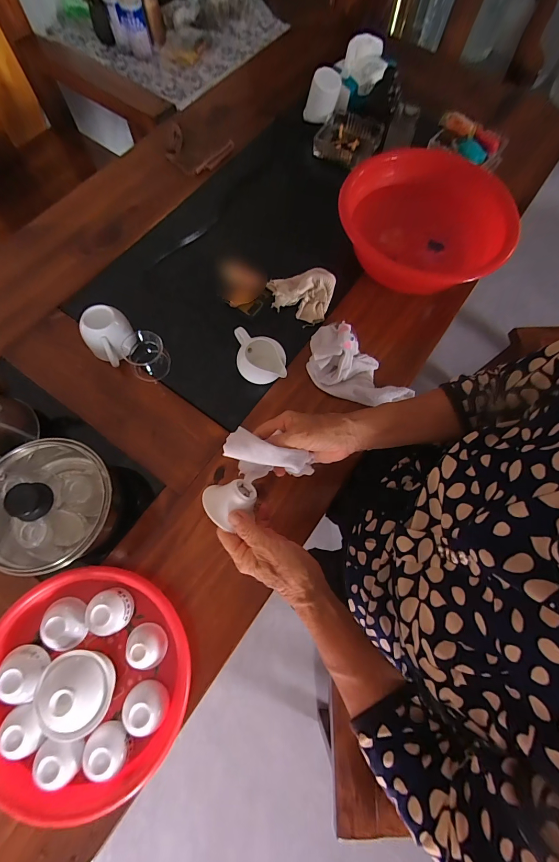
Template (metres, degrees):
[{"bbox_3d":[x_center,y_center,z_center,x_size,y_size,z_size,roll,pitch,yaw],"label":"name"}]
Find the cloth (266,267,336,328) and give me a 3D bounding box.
[{"bbox_3d":[0.037,-0.261,0.616,0.119,0.034,0.116,18,72,4],"label":"cloth"}]

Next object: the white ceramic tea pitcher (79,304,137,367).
[{"bbox_3d":[-0.277,-0.152,0.554,0.073,0.068,0.090,-29,75,-11],"label":"white ceramic tea pitcher"}]

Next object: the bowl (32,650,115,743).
[{"bbox_3d":[-0.240,0.306,0.397,0.078,0.062,0.084,1,71,-2],"label":"bowl"}]

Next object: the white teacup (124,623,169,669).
[{"bbox_3d":[-0.171,0.275,0.432,0.044,0.031,0.051,-38,77,-13],"label":"white teacup"}]

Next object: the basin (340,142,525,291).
[{"bbox_3d":[0.269,-0.382,0.625,0.283,0.092,0.282,1,71,-2],"label":"basin"}]

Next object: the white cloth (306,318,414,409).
[{"bbox_3d":[0.113,-0.109,0.559,0.107,0.045,0.166,-40,77,-14],"label":"white cloth"}]

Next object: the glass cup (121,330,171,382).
[{"bbox_3d":[-0.219,-0.125,0.556,0.063,0.056,0.063,1,71,-2],"label":"glass cup"}]

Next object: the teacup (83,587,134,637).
[{"bbox_3d":[-0.222,0.235,0.440,0.053,0.035,0.052,-12,72,-6],"label":"teacup"}]

